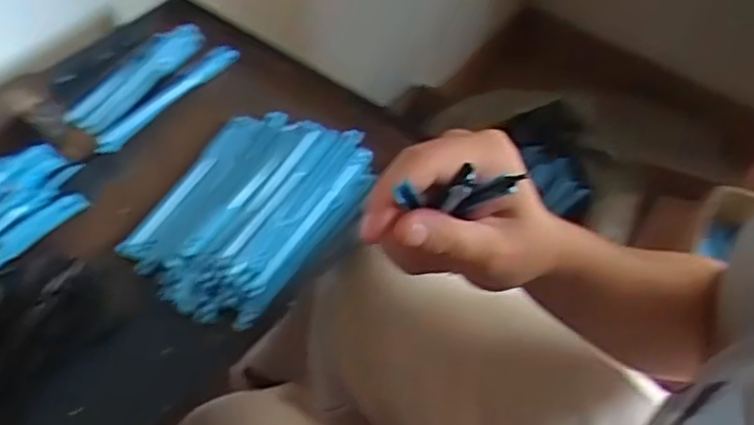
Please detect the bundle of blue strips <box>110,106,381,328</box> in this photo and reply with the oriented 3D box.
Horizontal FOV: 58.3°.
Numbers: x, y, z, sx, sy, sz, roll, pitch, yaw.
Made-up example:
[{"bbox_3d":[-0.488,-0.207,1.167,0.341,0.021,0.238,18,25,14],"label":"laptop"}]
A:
[{"bbox_3d":[-0.084,-0.006,0.456,0.113,0.017,0.167,23,54,14],"label":"bundle of blue strips"}]

